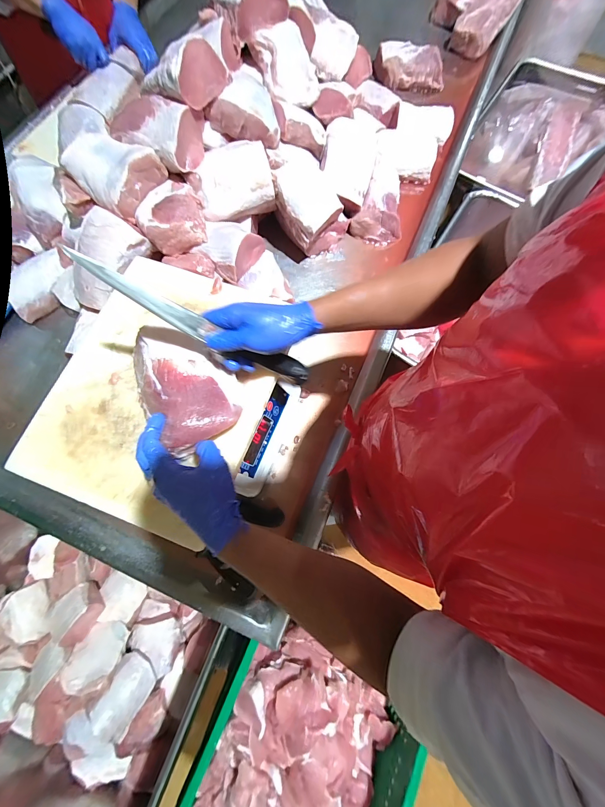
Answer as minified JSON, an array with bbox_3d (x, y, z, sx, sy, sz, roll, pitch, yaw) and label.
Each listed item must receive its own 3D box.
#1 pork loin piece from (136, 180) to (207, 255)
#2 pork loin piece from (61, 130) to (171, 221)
[{"bbox_3d":[-0.259,-0.370,0.591,0.118,0.052,0.118,-11,74,-3],"label":"pork loin piece"},{"bbox_3d":[-0.373,-0.456,0.570,0.184,0.055,0.127,36,77,10],"label":"pork loin piece"}]

